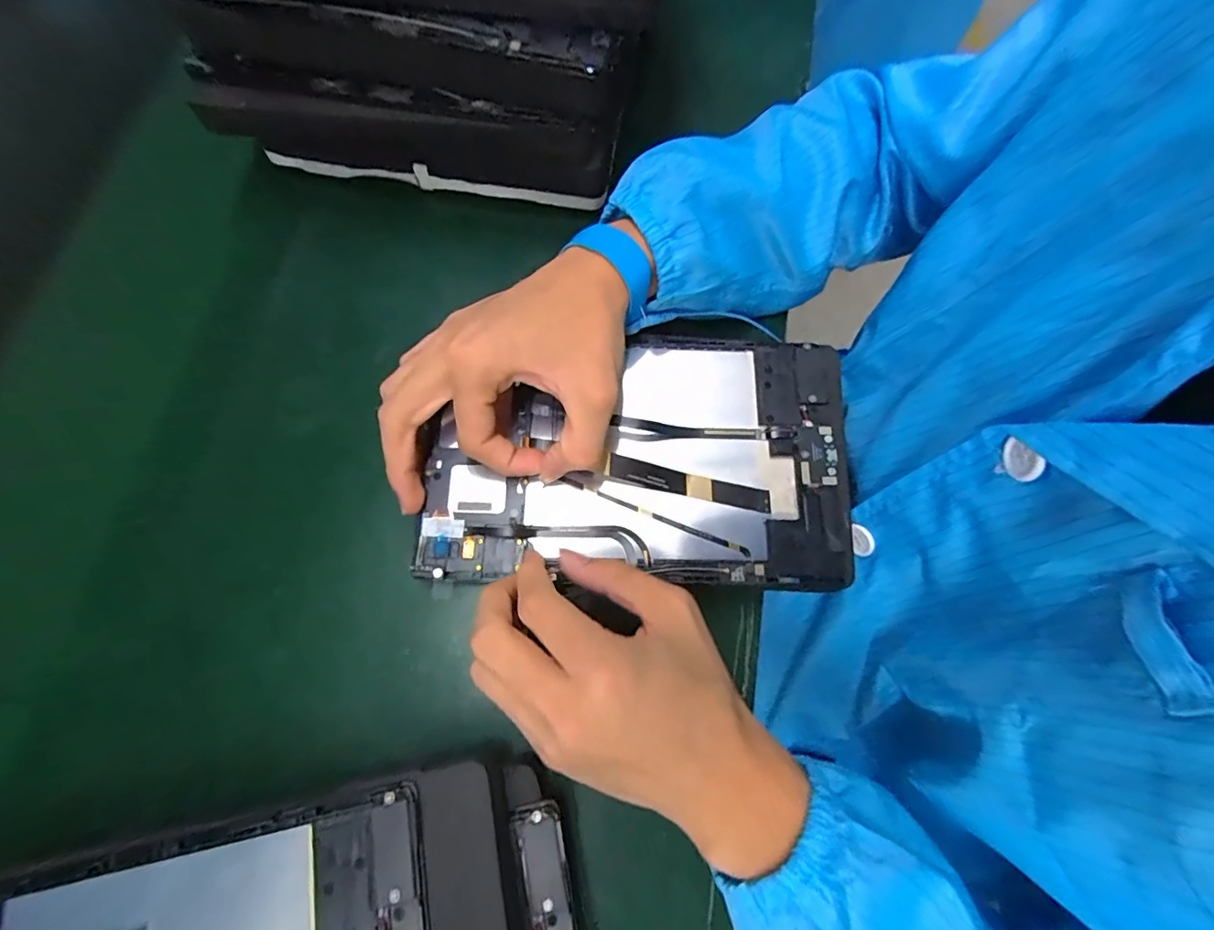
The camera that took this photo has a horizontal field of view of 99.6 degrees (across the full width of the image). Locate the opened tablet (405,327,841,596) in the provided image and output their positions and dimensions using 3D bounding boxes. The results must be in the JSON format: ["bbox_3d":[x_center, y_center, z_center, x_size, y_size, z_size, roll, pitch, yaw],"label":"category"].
[{"bbox_3d":[0.019,-0.009,0.302,0.241,0.015,0.151,2,74,-2],"label":"opened tablet"}]

